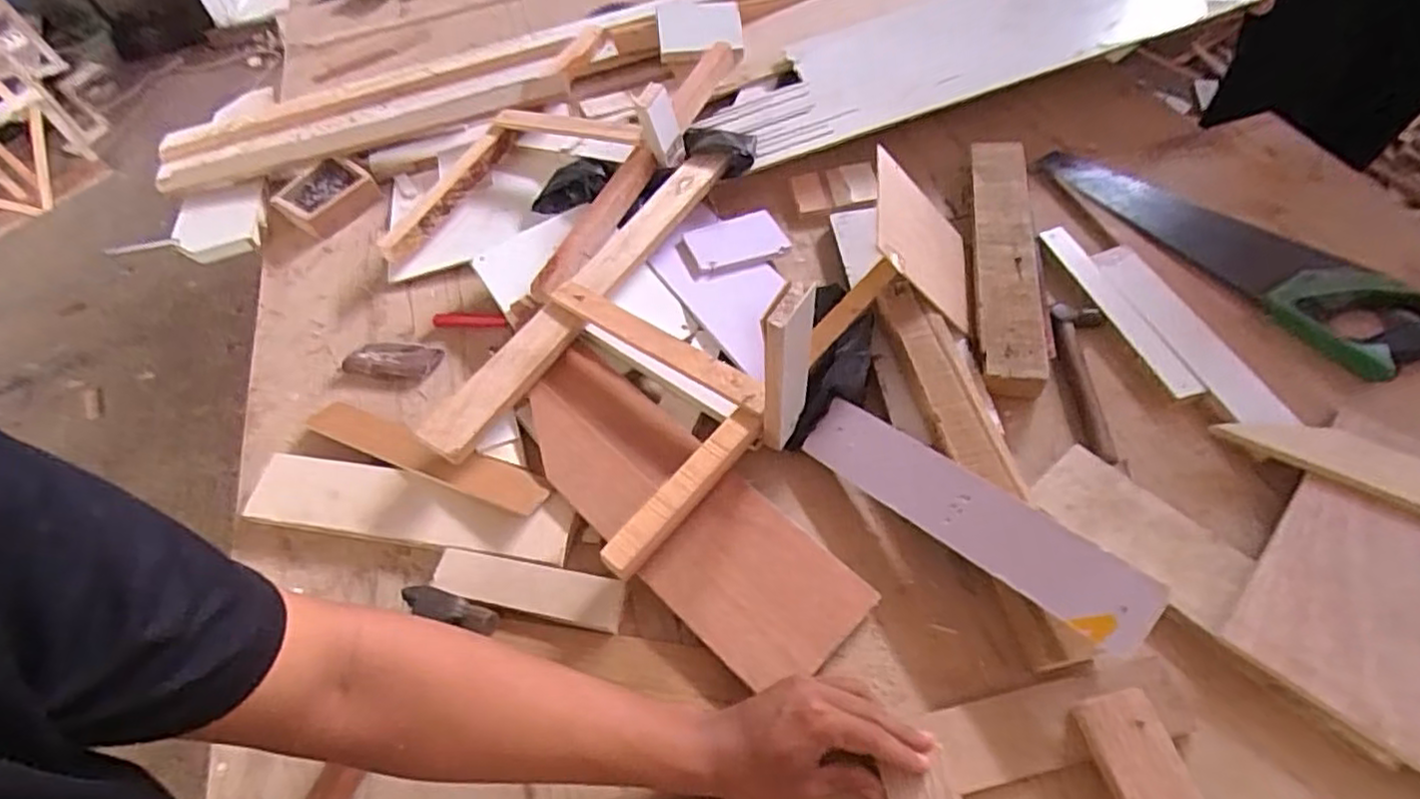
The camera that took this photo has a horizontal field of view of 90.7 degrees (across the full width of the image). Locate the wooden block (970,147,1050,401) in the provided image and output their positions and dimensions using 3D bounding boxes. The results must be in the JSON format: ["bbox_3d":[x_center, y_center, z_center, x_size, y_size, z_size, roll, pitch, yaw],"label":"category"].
[{"bbox_3d":[0.321,-0.160,0.768,0.068,0.033,0.370,5,57,11],"label":"wooden block"}]

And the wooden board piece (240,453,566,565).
[{"bbox_3d":[-0.290,0.102,0.675,0.324,0.015,0.070,5,57,11],"label":"wooden board piece"}]

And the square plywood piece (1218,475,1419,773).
[{"bbox_3d":[0.510,0.160,0.523,0.169,0.007,0.200,35,63,29],"label":"square plywood piece"}]

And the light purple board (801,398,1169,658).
[{"bbox_3d":[0.205,0.090,0.576,0.297,0.016,0.063,34,95,40],"label":"light purple board"}]

